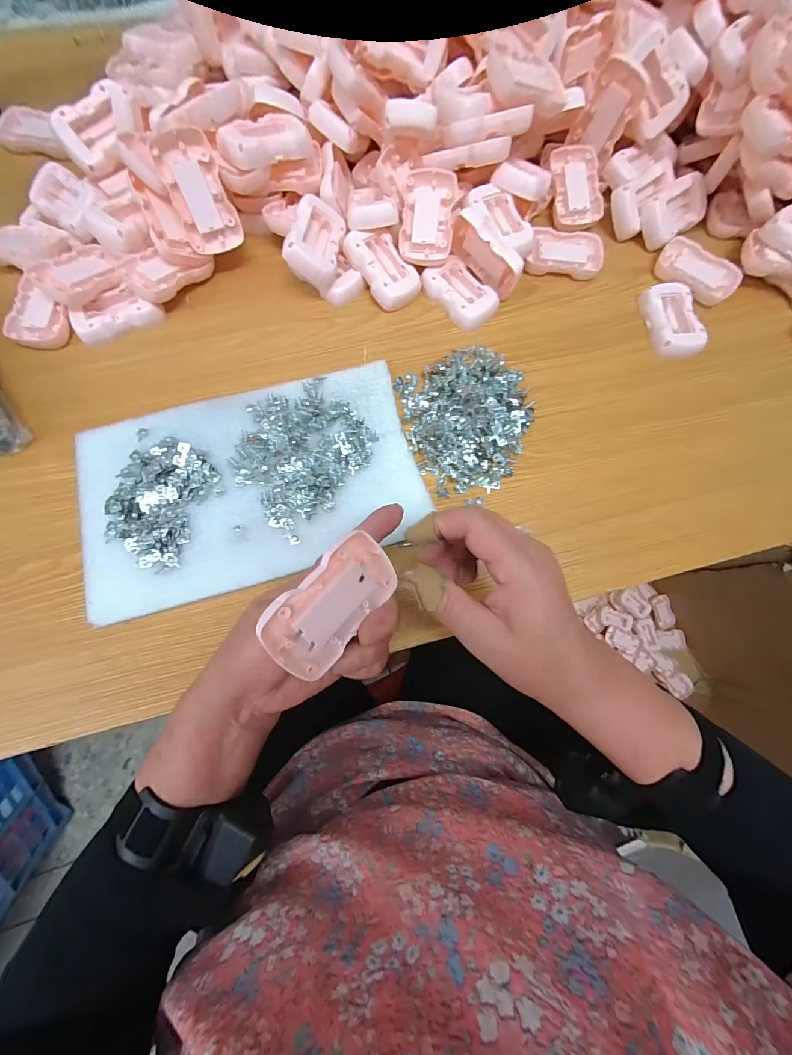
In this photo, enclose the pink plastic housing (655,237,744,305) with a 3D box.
[{"bbox_3d":[0.342,-0.290,0.416,0.088,0.012,0.051,42,78,8],"label":"pink plastic housing"}]

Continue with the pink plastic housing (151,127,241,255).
[{"bbox_3d":[-0.190,-0.321,0.353,0.053,0.089,0.010,-25,42,-8],"label":"pink plastic housing"}]

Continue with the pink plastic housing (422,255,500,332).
[{"bbox_3d":[0.071,-0.254,0.394,0.052,0.018,0.078,-37,80,-10],"label":"pink plastic housing"}]

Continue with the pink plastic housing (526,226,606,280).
[{"bbox_3d":[0.190,-0.311,0.414,0.082,0.012,0.053,6,76,0],"label":"pink plastic housing"}]

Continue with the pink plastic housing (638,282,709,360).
[{"bbox_3d":[0.299,-0.223,0.393,0.050,0.017,0.084,-6,76,-3],"label":"pink plastic housing"}]

